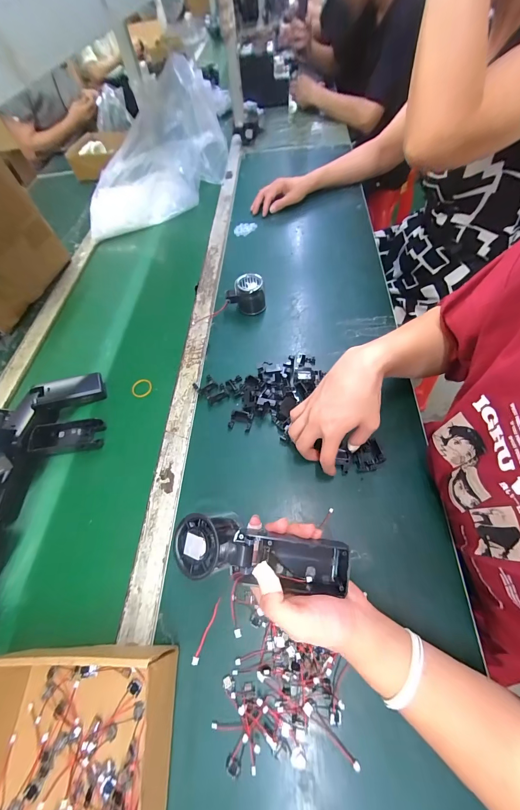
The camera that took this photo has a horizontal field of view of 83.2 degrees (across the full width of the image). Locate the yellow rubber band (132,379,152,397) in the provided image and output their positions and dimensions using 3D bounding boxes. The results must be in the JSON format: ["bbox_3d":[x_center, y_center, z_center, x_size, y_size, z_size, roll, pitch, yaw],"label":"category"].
[{"bbox_3d":[-0.209,-0.029,0.520,0.035,0.007,0.037,-23,64,-16],"label":"yellow rubber band"}]

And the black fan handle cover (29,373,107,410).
[{"bbox_3d":[-0.324,-0.022,0.498,0.108,0.028,0.044,-14,58,-22],"label":"black fan handle cover"}]

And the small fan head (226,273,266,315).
[{"bbox_3d":[-0.028,-0.214,0.577,0.073,0.061,0.048,-14,59,-4],"label":"small fan head"}]

